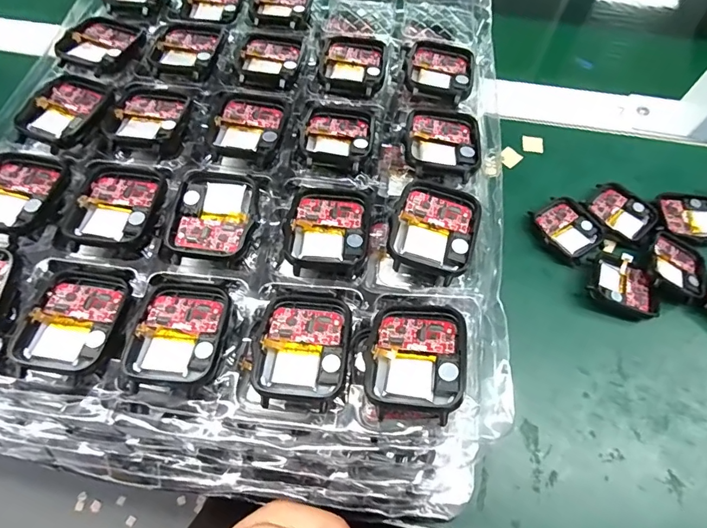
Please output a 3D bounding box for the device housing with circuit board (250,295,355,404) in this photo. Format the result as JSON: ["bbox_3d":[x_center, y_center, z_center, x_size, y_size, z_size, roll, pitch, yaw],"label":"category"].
[{"bbox_3d":[-0.021,0.033,0.176,0.037,0.007,0.045,7,65,4],"label":"device housing with circuit board"}]

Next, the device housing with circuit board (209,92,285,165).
[{"bbox_3d":[-0.055,-0.072,0.224,0.036,0.005,0.043,13,64,6],"label":"device housing with circuit board"}]

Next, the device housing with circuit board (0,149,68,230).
[{"bbox_3d":[-0.162,-0.036,0.204,0.039,0.008,0.044,14,65,7],"label":"device housing with circuit board"}]

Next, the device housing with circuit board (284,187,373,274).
[{"bbox_3d":[-0.011,-0.017,0.197,0.038,0.006,0.046,6,64,3],"label":"device housing with circuit board"}]

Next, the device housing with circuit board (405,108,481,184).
[{"bbox_3d":[0.046,-0.063,0.217,0.037,0.009,0.048,10,64,5],"label":"device housing with circuit board"}]

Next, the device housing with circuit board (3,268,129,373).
[{"bbox_3d":[-0.117,0.023,0.181,0.038,0.009,0.045,12,64,5],"label":"device housing with circuit board"}]

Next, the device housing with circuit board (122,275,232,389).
[{"bbox_3d":[-0.072,0.028,0.179,0.037,0.008,0.046,9,64,4],"label":"device housing with circuit board"}]

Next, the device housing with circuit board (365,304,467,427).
[{"bbox_3d":[0.025,0.036,0.167,0.037,0.005,0.046,0,55,15],"label":"device housing with circuit board"}]

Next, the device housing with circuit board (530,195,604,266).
[{"bbox_3d":[0.147,-0.023,0.297,0.040,0.012,0.045,-30,68,-13],"label":"device housing with circuit board"}]

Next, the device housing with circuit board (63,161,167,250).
[{"bbox_3d":[-0.111,-0.028,0.203,0.038,0.007,0.044,11,64,5],"label":"device housing with circuit board"}]

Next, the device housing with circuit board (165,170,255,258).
[{"bbox_3d":[-0.064,-0.025,0.199,0.038,0.005,0.043,9,64,4],"label":"device housing with circuit board"}]

